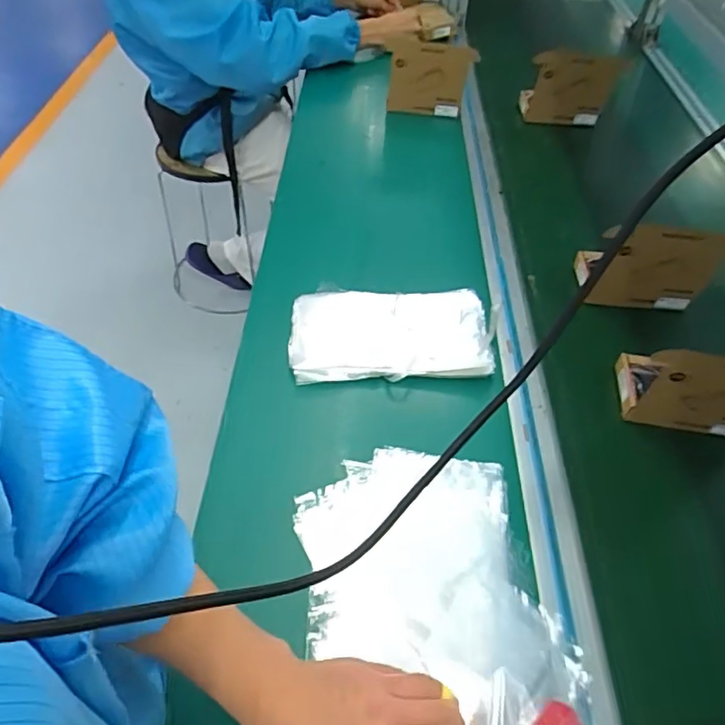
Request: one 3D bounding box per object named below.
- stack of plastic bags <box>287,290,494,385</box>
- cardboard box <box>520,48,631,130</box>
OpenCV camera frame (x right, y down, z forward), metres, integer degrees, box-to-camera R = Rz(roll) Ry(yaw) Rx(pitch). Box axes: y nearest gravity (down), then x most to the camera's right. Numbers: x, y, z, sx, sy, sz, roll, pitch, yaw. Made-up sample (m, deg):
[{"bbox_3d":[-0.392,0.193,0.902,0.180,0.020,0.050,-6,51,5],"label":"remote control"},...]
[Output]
[{"bbox_3d":[0.030,-0.036,0.672,0.219,0.024,0.126,-2,48,-5],"label":"stack of plastic bags"},{"bbox_3d":[0.371,-0.488,1.064,0.164,0.118,0.035,12,48,8],"label":"cardboard box"}]

